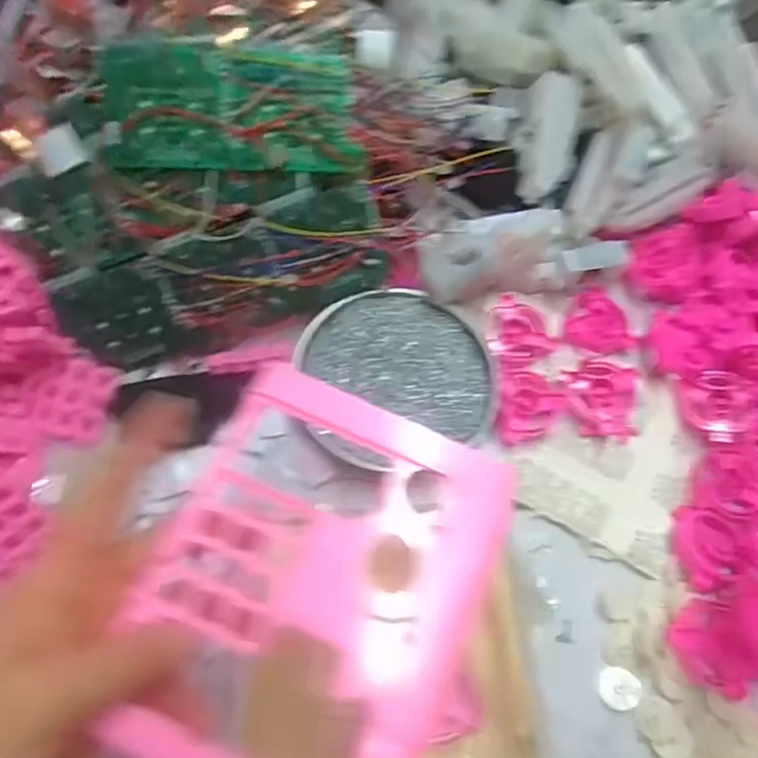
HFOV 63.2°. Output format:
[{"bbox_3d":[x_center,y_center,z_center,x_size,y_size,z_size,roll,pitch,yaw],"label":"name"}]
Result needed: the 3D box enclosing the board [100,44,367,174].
[{"bbox_3d":[-0.087,-0.164,0.377,0.154,0.016,0.070,-2,106,-9],"label":"board"}]

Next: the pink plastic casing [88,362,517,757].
[{"bbox_3d":[-0.025,0.083,0.251,0.129,0.017,0.159,23,67,8],"label":"pink plastic casing"}]

